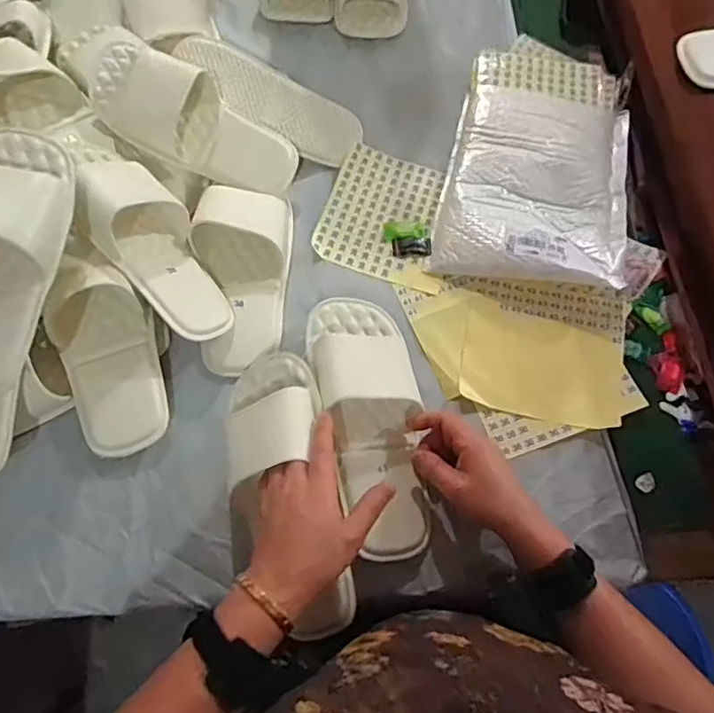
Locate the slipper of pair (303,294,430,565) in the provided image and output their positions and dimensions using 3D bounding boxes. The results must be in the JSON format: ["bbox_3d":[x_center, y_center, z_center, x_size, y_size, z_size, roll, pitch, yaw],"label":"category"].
[{"bbox_3d":[0.018,0.060,0.549,0.098,0.047,0.255,-11,74,-7],"label":"slipper of pair"}]

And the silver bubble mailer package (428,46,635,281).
[{"bbox_3d":[0.226,-0.236,0.689,0.215,0.036,0.339,14,69,2],"label":"silver bubble mailer package"}]

